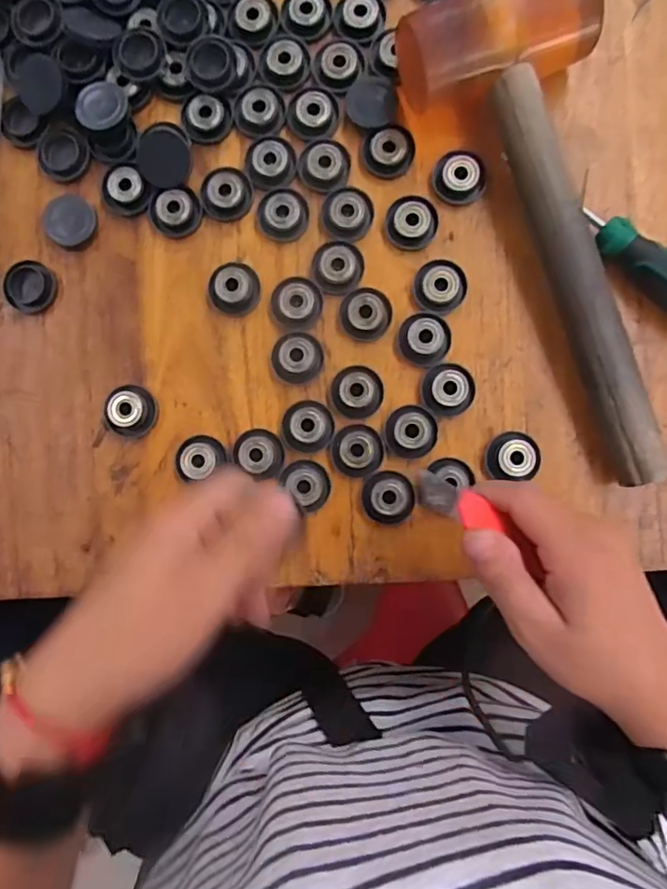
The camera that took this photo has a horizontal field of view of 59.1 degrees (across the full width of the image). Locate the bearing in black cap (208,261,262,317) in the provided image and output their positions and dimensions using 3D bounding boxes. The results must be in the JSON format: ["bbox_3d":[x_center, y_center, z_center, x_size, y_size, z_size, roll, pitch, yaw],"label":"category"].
[{"bbox_3d":[-0.062,-0.098,0.369,0.030,0.015,0.031,0,88,3],"label":"bearing in black cap"}]

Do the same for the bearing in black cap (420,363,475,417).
[{"bbox_3d":[0.071,-0.034,0.362,0.032,0.015,0.032,0,88,3],"label":"bearing in black cap"}]

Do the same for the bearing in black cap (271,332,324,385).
[{"bbox_3d":[-0.023,-0.054,0.368,0.031,0.019,0.031,0,88,3],"label":"bearing in black cap"}]

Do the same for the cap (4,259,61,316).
[{"bbox_3d":[-0.193,-0.100,0.373,0.033,0.006,0.032,39,91,3],"label":"cap"}]

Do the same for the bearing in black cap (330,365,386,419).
[{"bbox_3d":[0.015,-0.033,0.363,0.032,0.018,0.032,0,88,3],"label":"bearing in black cap"}]

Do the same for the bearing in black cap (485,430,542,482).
[{"bbox_3d":[0.111,0.007,0.358,0.032,0.016,0.029,3,88,3],"label":"bearing in black cap"}]

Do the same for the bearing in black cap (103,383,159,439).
[{"bbox_3d":[-0.127,-0.021,0.371,0.031,0.017,0.032,0,88,3],"label":"bearing in black cap"}]

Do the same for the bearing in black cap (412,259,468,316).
[{"bbox_3d":[0.066,-0.098,0.365,0.033,0.008,0.032,0,88,3],"label":"bearing in black cap"}]

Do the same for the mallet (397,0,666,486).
[{"bbox_3d":[0.141,-0.123,0.348,0.115,0.062,0.292,-22,88,2],"label":"mallet"}]

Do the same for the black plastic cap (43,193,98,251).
[{"bbox_3d":[-0.168,-0.142,0.373,0.035,0.004,0.031,41,91,3],"label":"black plastic cap"}]

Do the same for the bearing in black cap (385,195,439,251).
[{"bbox_3d":[0.050,-0.140,0.370,0.031,0.013,0.033,0,88,3],"label":"bearing in black cap"}]

